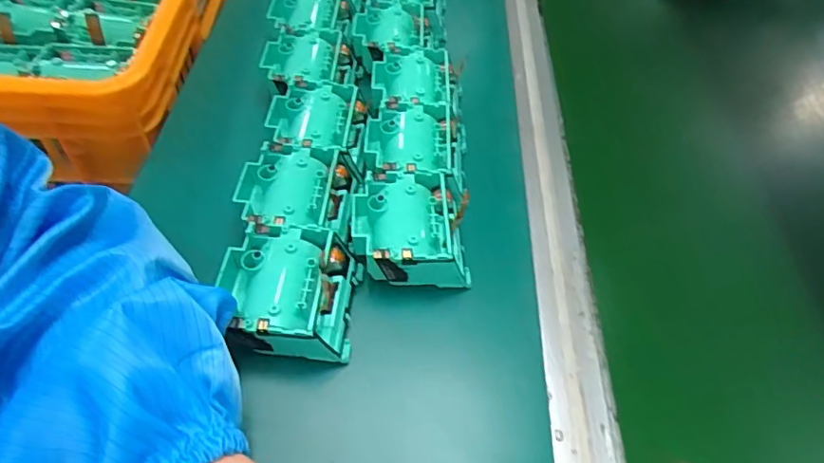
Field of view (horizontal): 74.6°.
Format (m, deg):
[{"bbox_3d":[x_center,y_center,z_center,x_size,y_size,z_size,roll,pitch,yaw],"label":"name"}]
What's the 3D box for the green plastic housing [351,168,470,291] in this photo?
[{"bbox_3d":[0.000,-0.003,0.374,0.080,0.037,0.075,1,52,-5],"label":"green plastic housing"}]

